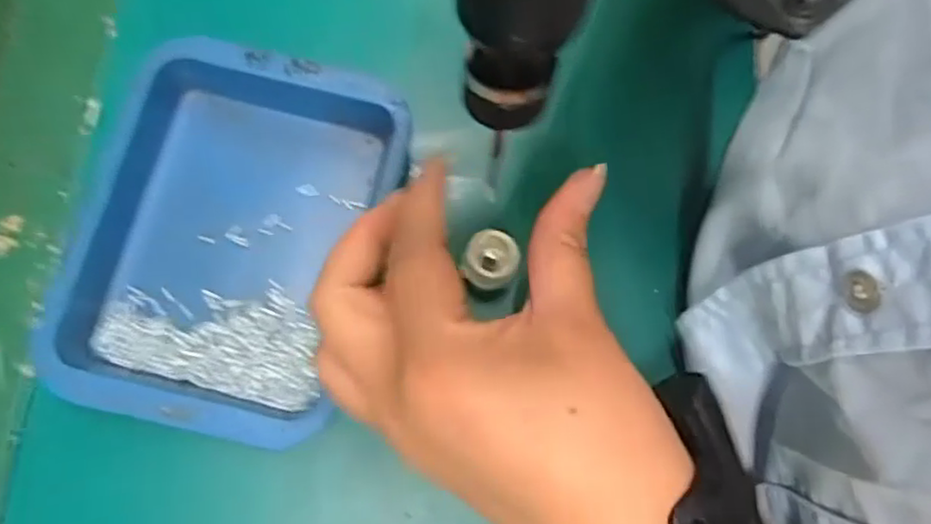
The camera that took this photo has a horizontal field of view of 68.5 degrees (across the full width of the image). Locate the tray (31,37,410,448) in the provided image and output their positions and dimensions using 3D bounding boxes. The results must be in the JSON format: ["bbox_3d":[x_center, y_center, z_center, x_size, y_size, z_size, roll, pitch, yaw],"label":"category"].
[{"bbox_3d":[-0.101,-0.013,0.286,0.122,0.023,0.156,15,76,2],"label":"tray"}]

